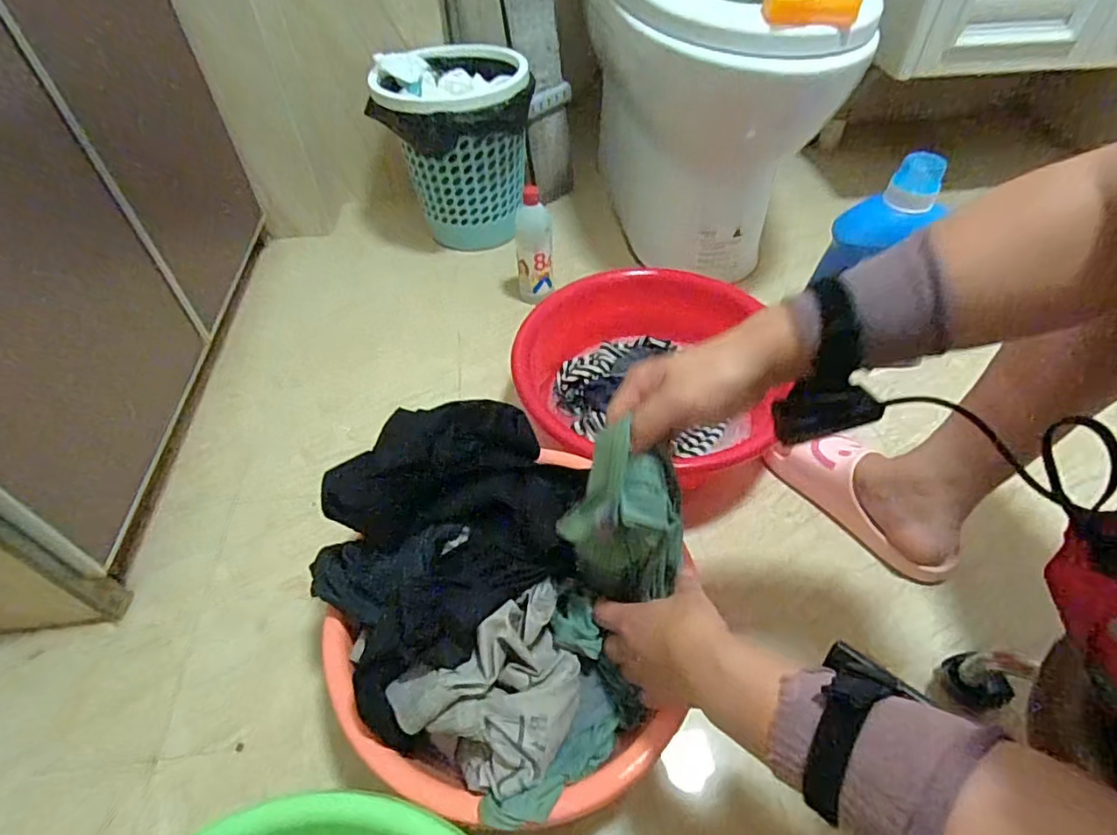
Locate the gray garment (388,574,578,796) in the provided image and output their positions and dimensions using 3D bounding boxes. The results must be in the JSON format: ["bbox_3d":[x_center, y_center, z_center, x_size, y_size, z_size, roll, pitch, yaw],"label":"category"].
[{"bbox_3d":[-0.046,0.223,0.444,0.143,0.078,0.111,-24,52,-19],"label":"gray garment"}]

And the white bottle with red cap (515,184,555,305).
[{"bbox_3d":[-0.041,-0.279,0.948,0.063,0.194,0.052,-1,48,-1],"label":"white bottle with red cap"}]

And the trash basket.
[{"bbox_3d":[-0.182,-0.486,1.061,0.266,0.304,0.233,-9,49,-7],"label":"trash basket"}]

